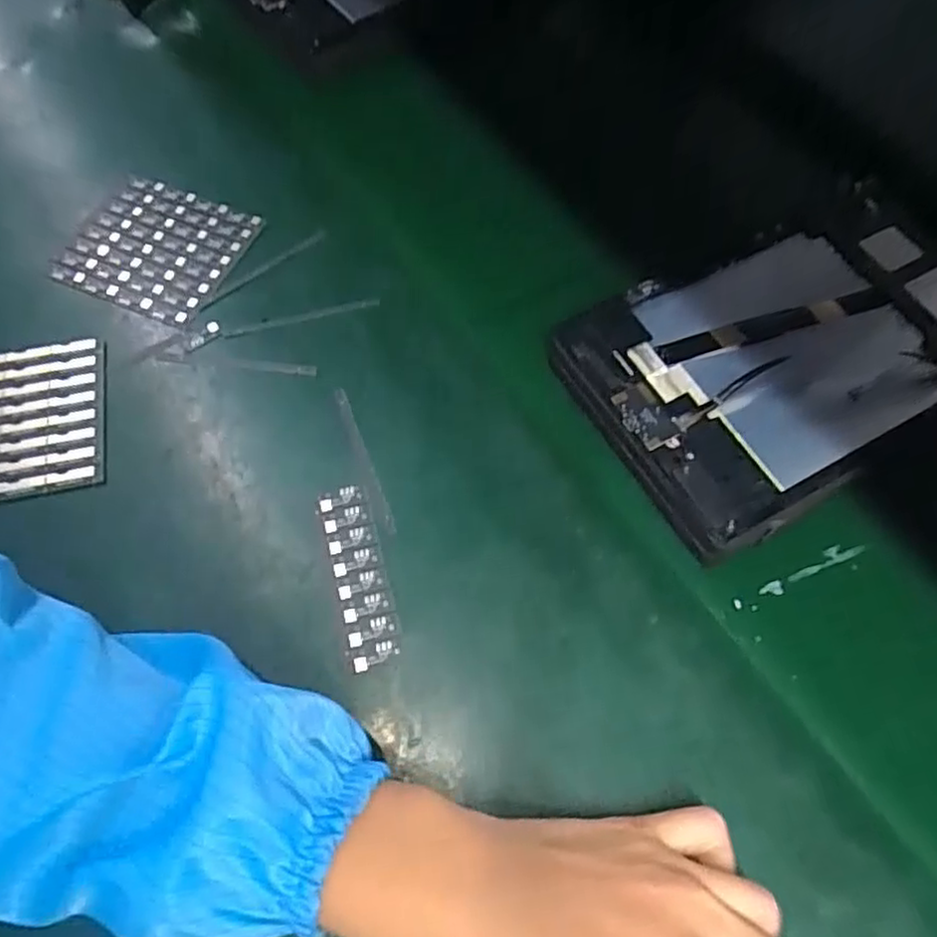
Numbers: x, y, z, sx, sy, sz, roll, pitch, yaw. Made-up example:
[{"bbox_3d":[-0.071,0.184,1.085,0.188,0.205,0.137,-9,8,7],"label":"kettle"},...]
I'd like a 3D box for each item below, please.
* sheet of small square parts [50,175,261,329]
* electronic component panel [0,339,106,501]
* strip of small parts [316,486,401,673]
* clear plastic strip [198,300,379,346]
[{"bbox_3d":[-0.204,-0.146,0.456,0.116,0.006,0.092,21,65,10],"label":"sheet of small square parts"},{"bbox_3d":[-0.261,-0.025,0.397,0.108,0.005,0.097,-10,64,-6],"label":"electronic component panel"},{"bbox_3d":[-0.055,0.053,0.354,0.026,0.005,0.090,-14,64,-8],"label":"strip of small parts"},{"bbox_3d":[-0.110,-0.091,0.431,0.109,0.005,0.008,-14,64,-8],"label":"clear plastic strip"}]

